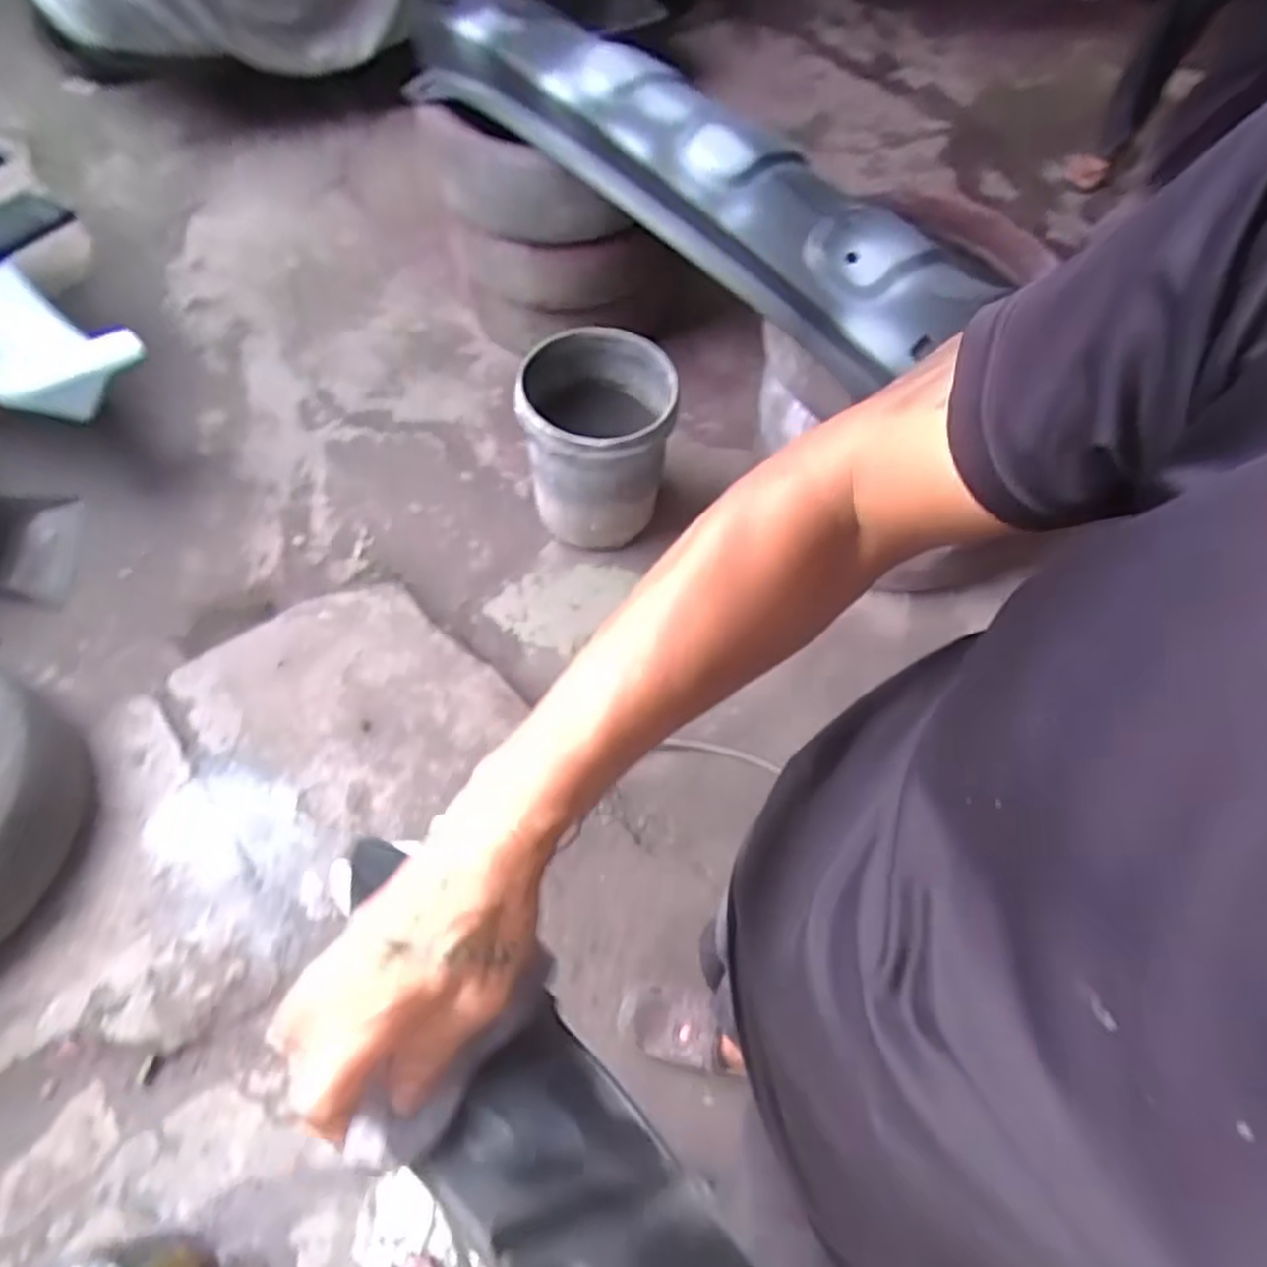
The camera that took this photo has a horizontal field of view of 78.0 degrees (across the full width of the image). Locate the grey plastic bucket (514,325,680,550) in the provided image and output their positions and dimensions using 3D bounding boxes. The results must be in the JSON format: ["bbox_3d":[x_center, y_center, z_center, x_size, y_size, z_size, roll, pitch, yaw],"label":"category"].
[{"bbox_3d":[-0.078,-0.388,1.595,0.291,0.321,0.281,2,59,-3],"label":"grey plastic bucket"}]

